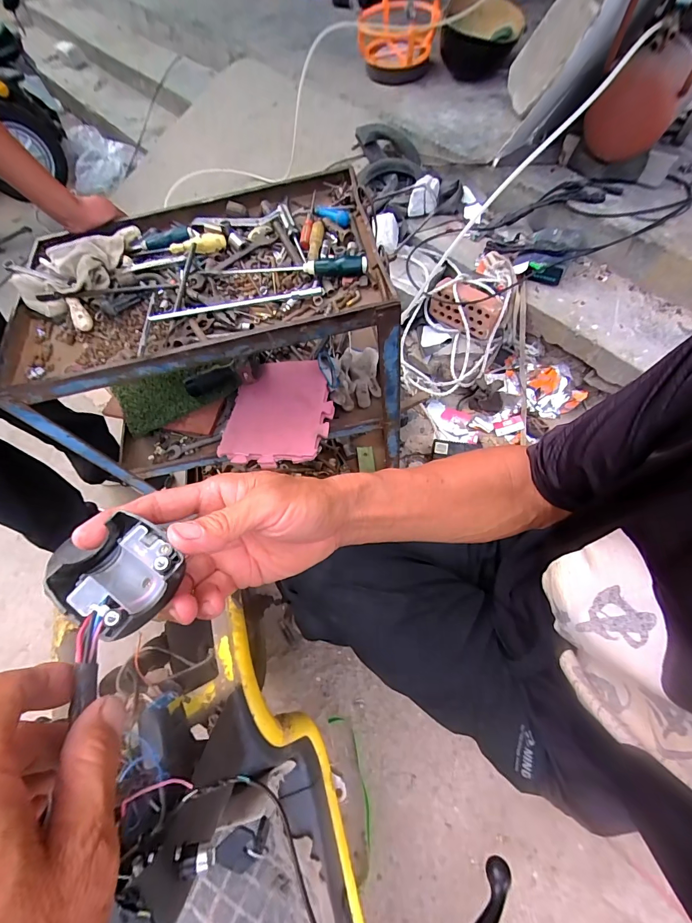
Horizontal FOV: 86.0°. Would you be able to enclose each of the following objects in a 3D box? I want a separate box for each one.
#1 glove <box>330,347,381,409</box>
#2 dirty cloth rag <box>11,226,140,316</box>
[{"bbox_3d":[0.030,-0.196,0.880,0.110,0.038,0.174,11,64,7],"label":"glove"},{"bbox_3d":[-0.478,-0.357,0.670,0.224,0.052,0.143,-26,65,-10],"label":"dirty cloth rag"}]

